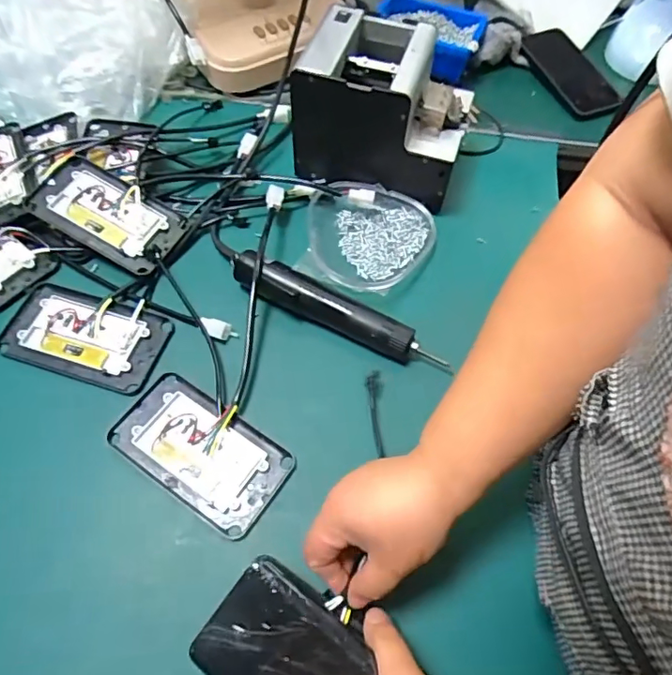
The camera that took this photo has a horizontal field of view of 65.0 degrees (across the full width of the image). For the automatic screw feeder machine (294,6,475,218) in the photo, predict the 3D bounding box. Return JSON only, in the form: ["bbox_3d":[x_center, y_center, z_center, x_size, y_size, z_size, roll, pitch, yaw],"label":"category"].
[{"bbox_3d":[0.053,-0.251,0.590,0.174,0.142,0.129,12,61,6],"label":"automatic screw feeder machine"}]

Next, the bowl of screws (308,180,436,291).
[{"bbox_3d":[0.040,-0.110,0.581,0.133,0.031,0.146,0,61,-1],"label":"bowl of screws"}]

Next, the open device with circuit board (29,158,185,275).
[{"bbox_3d":[-0.248,-0.136,0.576,0.158,0.030,0.085,28,64,14],"label":"open device with circuit board"}]

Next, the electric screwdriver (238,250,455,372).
[{"bbox_3d":[0.001,-0.023,0.528,0.233,0.033,0.034,27,64,14],"label":"electric screwdriver"}]

